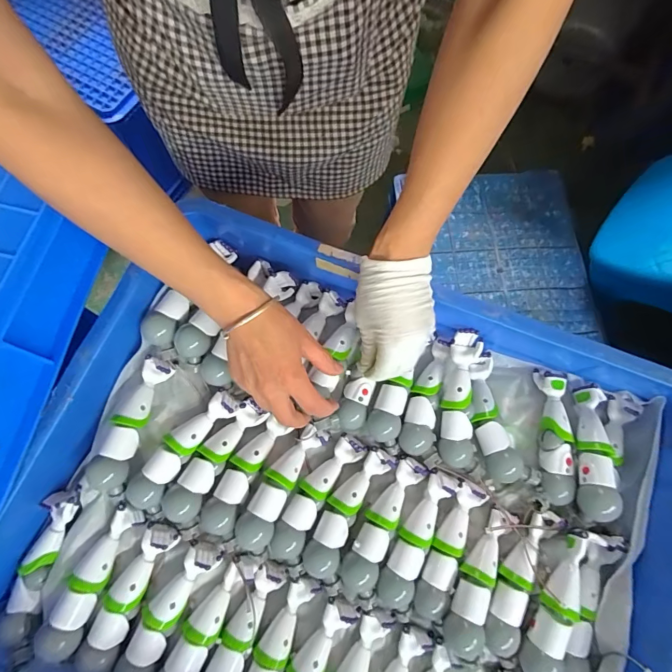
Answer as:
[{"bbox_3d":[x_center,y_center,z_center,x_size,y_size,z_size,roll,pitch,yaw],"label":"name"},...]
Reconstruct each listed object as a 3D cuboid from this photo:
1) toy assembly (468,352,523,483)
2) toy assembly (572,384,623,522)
[{"bbox_3d":[0.167,0.088,0.438,0.038,0.027,0.136,-4,73,-3],"label":"toy assembly"},{"bbox_3d":[0.265,0.115,0.408,0.032,0.029,0.133,13,60,2],"label":"toy assembly"}]

